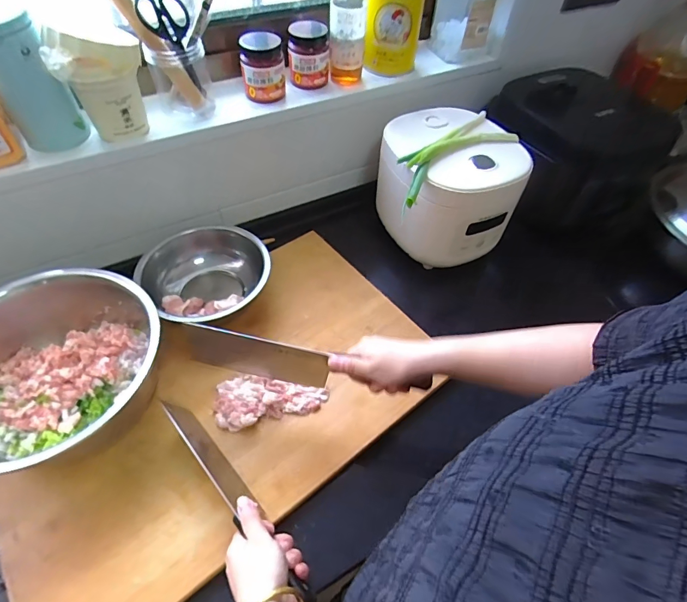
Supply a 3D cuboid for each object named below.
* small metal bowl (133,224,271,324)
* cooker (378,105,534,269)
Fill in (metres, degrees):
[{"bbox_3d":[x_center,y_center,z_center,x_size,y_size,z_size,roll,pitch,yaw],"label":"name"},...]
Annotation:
[{"bbox_3d":[-0.214,-0.035,0.663,0.191,0.083,0.170,-37,61,-27],"label":"small metal bowl"},{"bbox_3d":[0.174,-0.198,0.724,0.211,0.179,0.221,1,51,-1],"label":"cooker"}]

